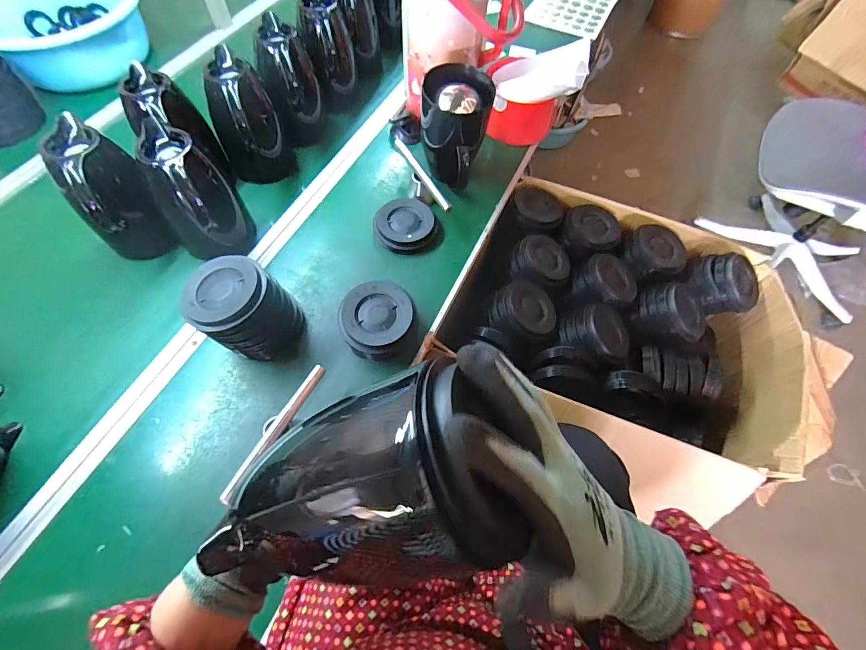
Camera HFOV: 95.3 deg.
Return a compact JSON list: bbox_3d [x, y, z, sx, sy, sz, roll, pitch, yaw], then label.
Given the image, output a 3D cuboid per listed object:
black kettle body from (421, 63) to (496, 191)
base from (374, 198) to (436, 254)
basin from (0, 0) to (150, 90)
[{"bbox_3d":[0.040,-0.356,0.745,0.125,0.183,0.119,4,62,1],"label":"black kettle body"},{"bbox_3d":[-0.055,-0.189,0.757,0.113,0.029,0.109,1,62,-1],"label":"base"},{"bbox_3d":[-0.879,-0.725,0.948,0.369,0.137,0.369,1,62,-1],"label":"basin"}]

